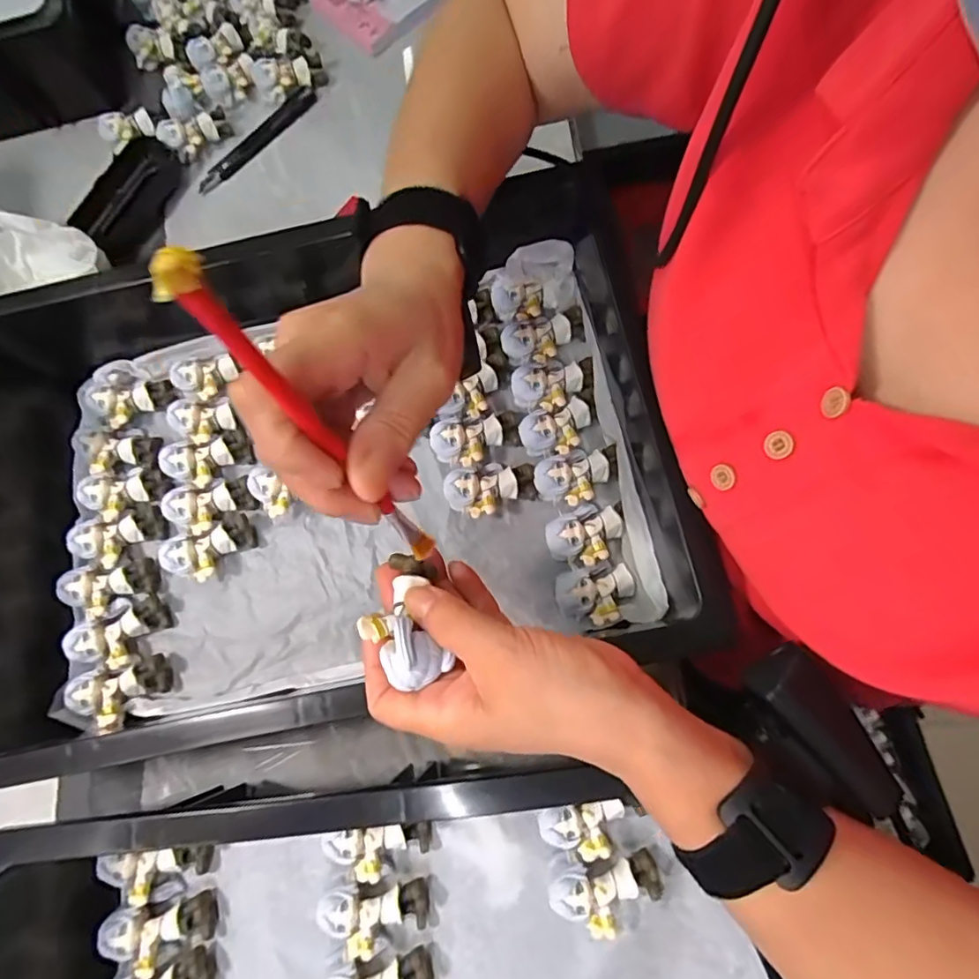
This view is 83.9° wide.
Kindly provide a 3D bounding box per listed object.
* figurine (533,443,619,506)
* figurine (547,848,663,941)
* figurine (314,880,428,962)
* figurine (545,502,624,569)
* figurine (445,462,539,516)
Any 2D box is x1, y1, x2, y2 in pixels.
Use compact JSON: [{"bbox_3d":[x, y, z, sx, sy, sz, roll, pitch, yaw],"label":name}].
[{"bbox_3d":[0.063,-0.011,0.383,0.060,0.029,0.038,-31,75,-4],"label":"figurine"},{"bbox_3d":[0.066,0.231,0.315,0.062,0.027,0.038,-12,75,1],"label":"figurine"},{"bbox_3d":[-0.068,0.252,0.326,0.061,0.023,0.037,-18,74,0],"label":"figurine"},{"bbox_3d":[0.065,0.030,0.372,0.053,0.027,0.040,-12,75,1],"label":"figurine"},{"bbox_3d":[0.001,-0.001,0.386,0.061,0.026,0.037,-23,75,-2],"label":"figurine"}]

